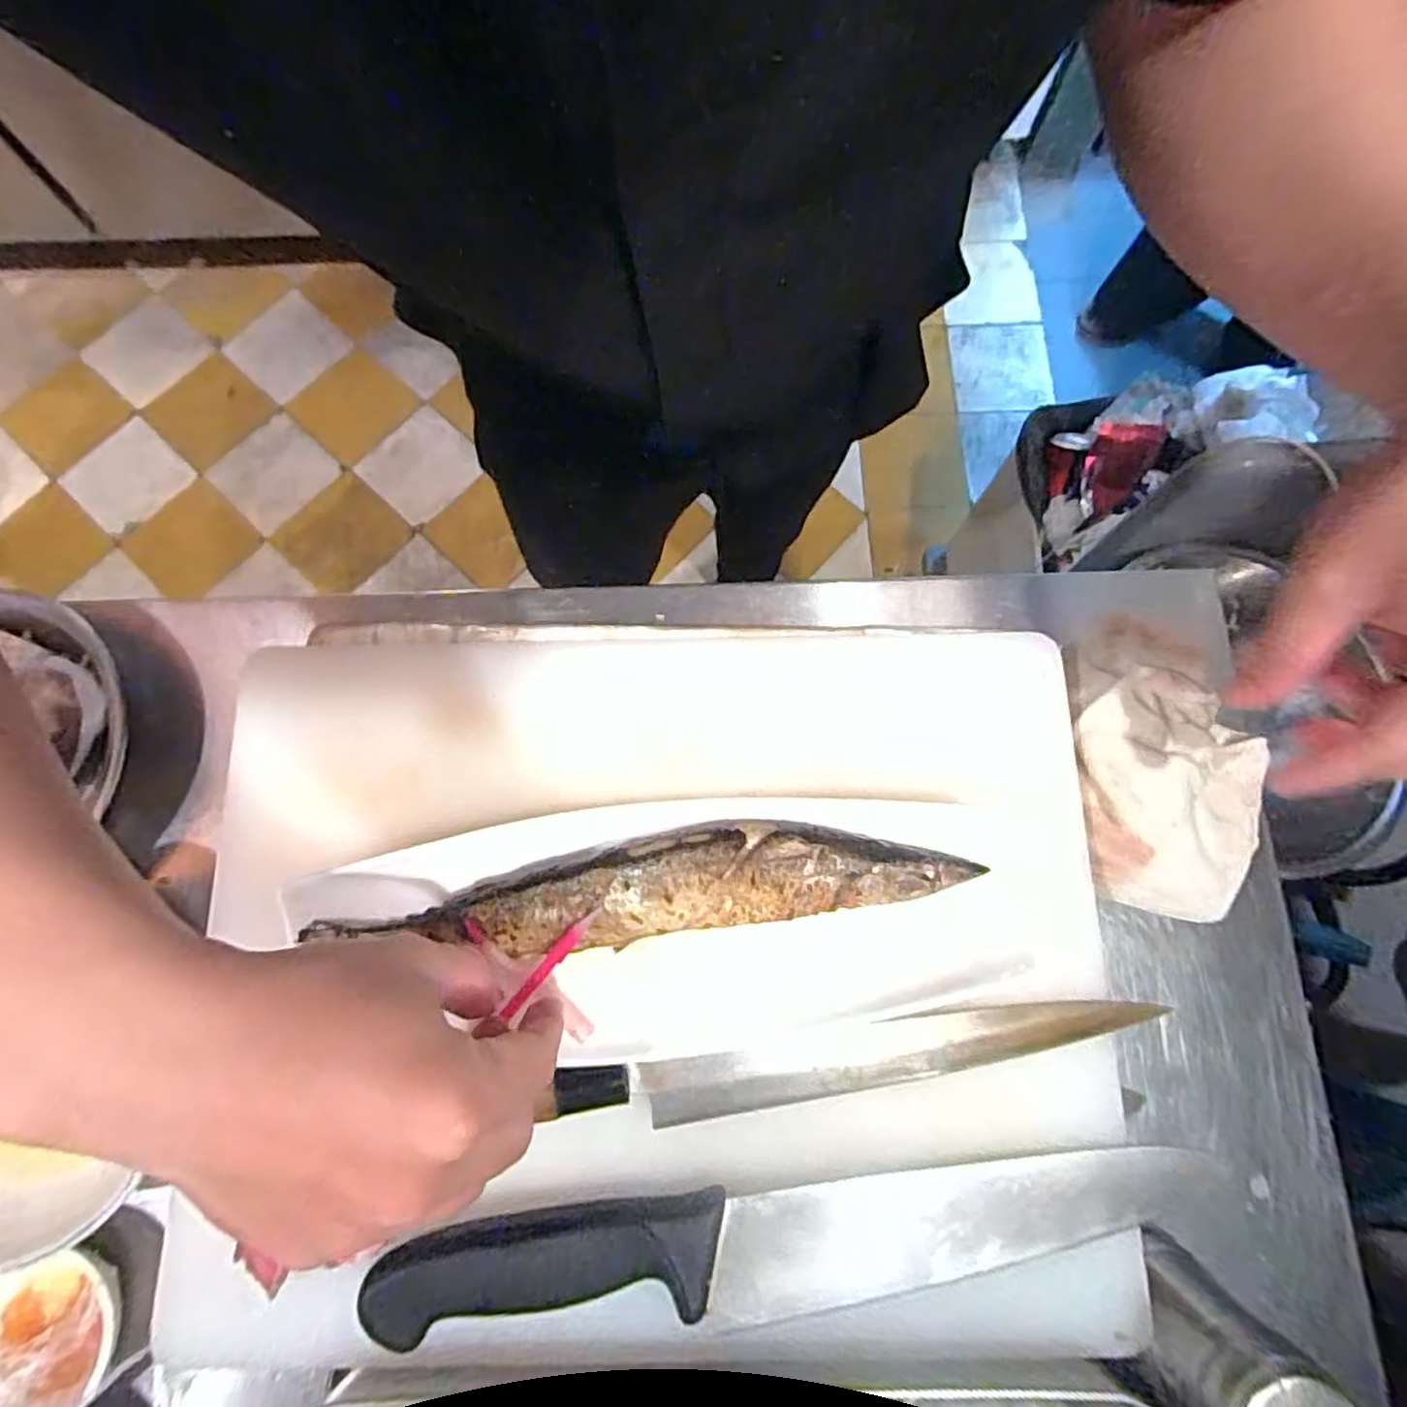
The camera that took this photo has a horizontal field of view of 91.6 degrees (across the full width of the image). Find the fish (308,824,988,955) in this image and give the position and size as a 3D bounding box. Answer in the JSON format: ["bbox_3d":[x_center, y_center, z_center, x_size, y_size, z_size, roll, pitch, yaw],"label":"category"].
[{"bbox_3d":[-0.022,0.080,0.294,0.254,0.030,0.041,-9,78,-2],"label":"fish"}]

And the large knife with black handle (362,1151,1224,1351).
[{"bbox_3d":[0.044,0.215,0.267,0.333,0.019,0.043,-3,78,-1],"label":"large knife with black handle"}]

